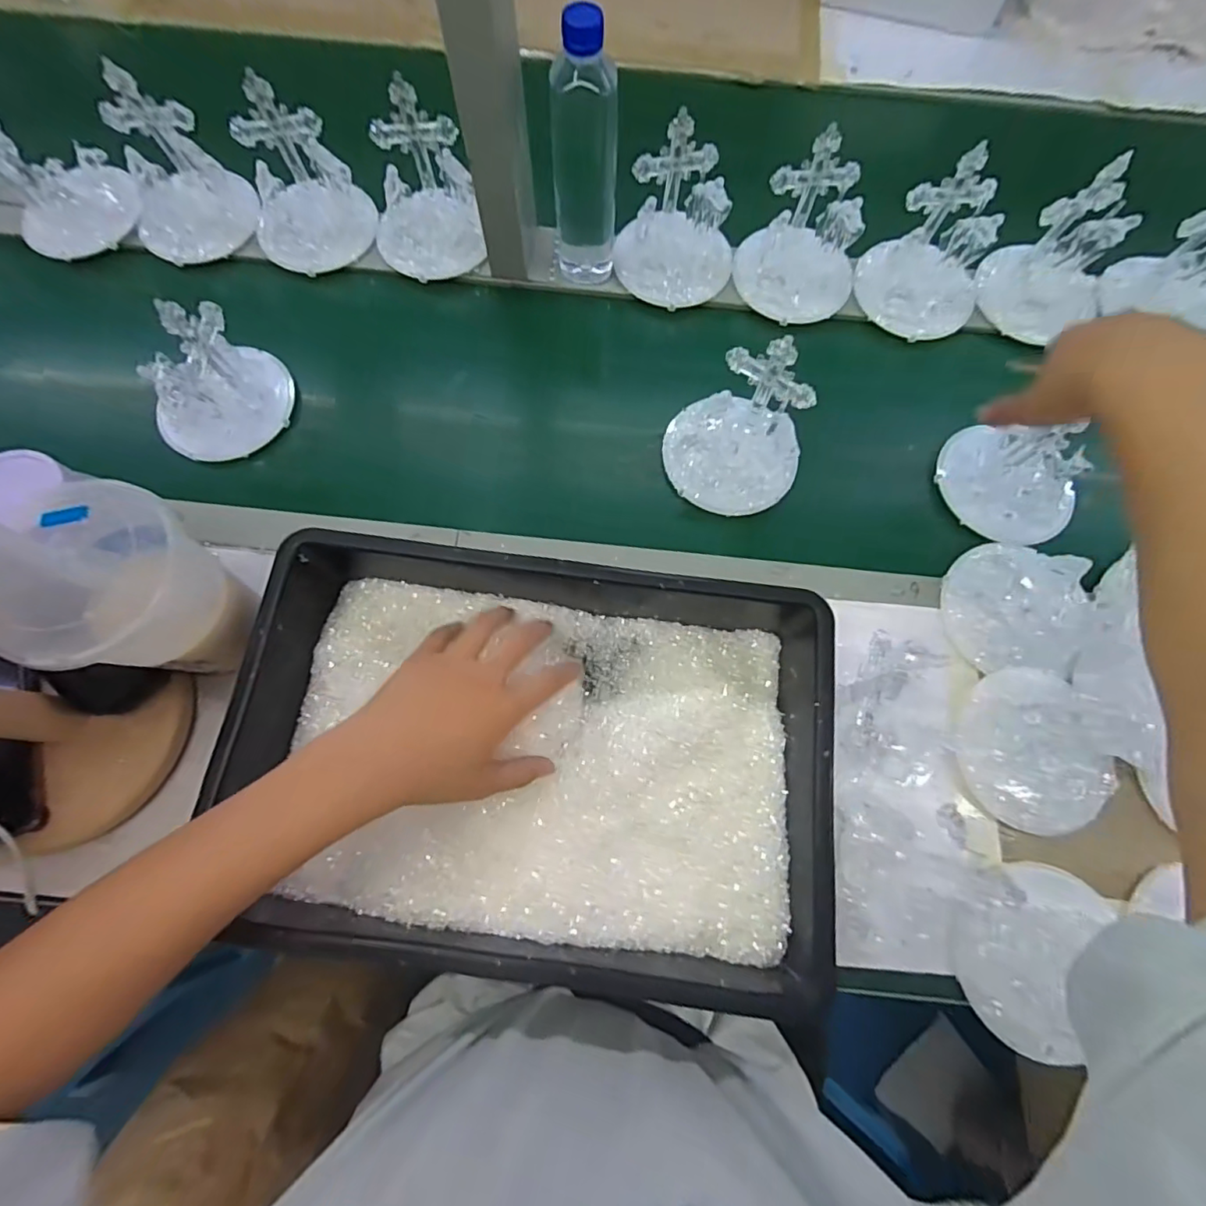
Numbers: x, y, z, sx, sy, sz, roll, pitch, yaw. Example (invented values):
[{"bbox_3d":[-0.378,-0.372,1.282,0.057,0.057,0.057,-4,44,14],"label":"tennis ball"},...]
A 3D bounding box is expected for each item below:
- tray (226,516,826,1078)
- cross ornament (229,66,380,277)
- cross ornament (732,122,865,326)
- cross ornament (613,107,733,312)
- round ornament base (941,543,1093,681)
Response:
[{"bbox_3d":[-0.048,0.103,0.408,0.404,0.086,0.272,5,73,1],"label":"tray"},{"bbox_3d":[-0.316,-0.431,0.567,0.127,0.113,0.097,-29,76,-10],"label":"cross ornament"},{"bbox_3d":[0.209,-0.374,0.560,0.126,0.112,0.106,23,75,7],"label":"cross ornament"},{"bbox_3d":[0.078,-0.391,0.562,0.127,0.113,0.103,9,73,1],"label":"cross ornament"},{"bbox_3d":[0.368,0.003,0.487,0.116,0.014,0.115,3,80,6],"label":"round ornament base"}]

